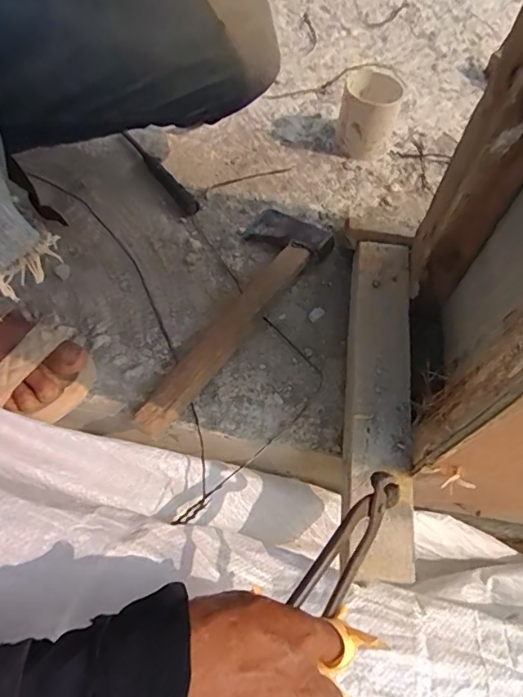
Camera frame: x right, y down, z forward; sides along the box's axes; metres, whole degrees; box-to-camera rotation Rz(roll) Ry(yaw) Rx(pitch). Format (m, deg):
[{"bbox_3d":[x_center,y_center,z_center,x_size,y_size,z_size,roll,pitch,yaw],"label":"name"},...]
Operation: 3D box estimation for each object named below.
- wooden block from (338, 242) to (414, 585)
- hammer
[{"bbox_3d":[0.115,0.044,0.486,0.061,0.054,0.341,5,67,5],"label":"wooden block"},{"bbox_3d":[-0.041,-0.045,0.528,0.104,0.045,0.310,32,72,15],"label":"hammer"}]

